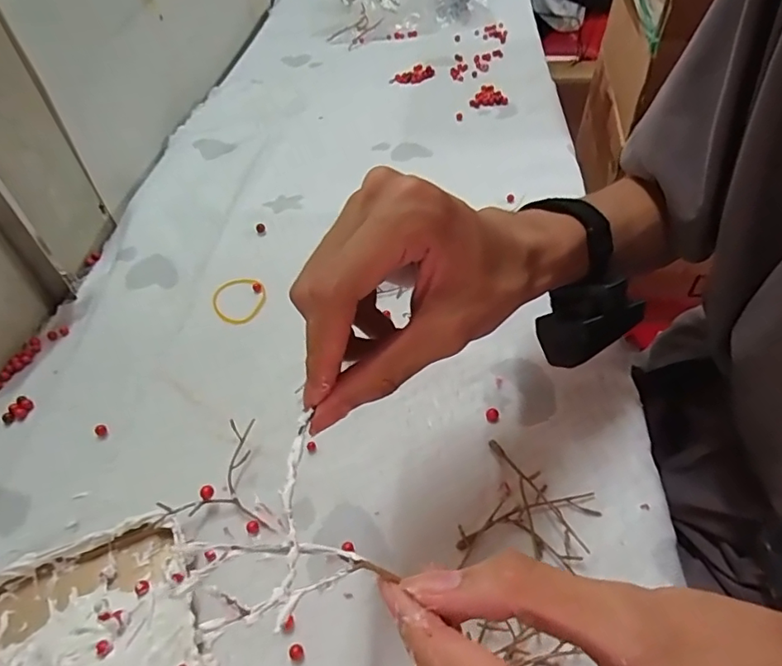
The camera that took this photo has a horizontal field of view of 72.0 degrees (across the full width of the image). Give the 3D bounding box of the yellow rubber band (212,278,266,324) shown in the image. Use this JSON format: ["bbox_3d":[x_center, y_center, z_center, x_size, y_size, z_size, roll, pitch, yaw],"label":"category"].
[{"bbox_3d":[-0.125,-0.028,0.445,0.043,0.004,0.050,-22,49,-16],"label":"yellow rubber band"}]

